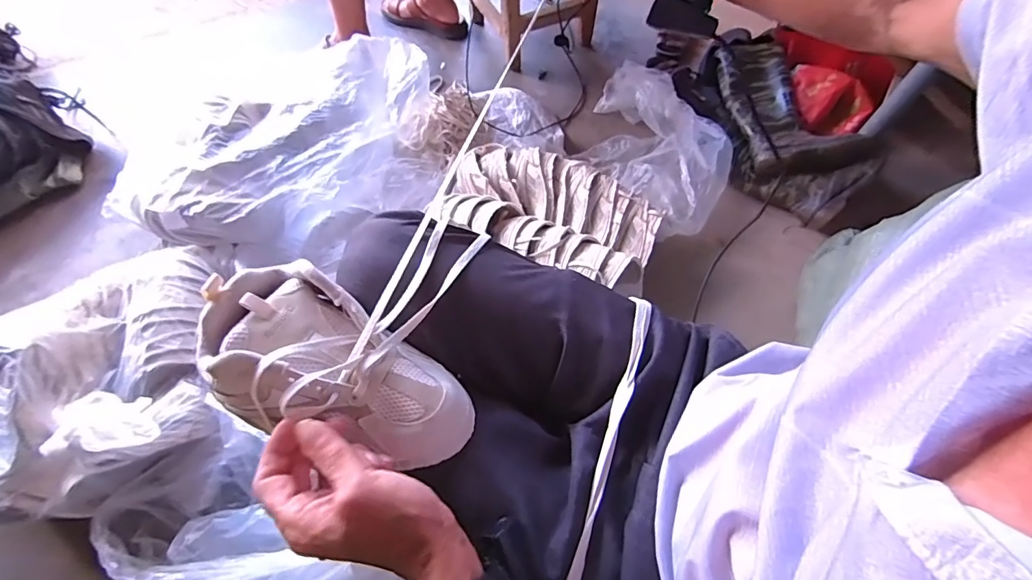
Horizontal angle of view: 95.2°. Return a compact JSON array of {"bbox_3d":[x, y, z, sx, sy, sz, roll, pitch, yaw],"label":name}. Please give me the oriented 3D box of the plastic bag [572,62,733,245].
[{"bbox_3d":[0.341,-0.367,1.139,0.366,0.050,0.470,22,64,13],"label":"plastic bag"}]

